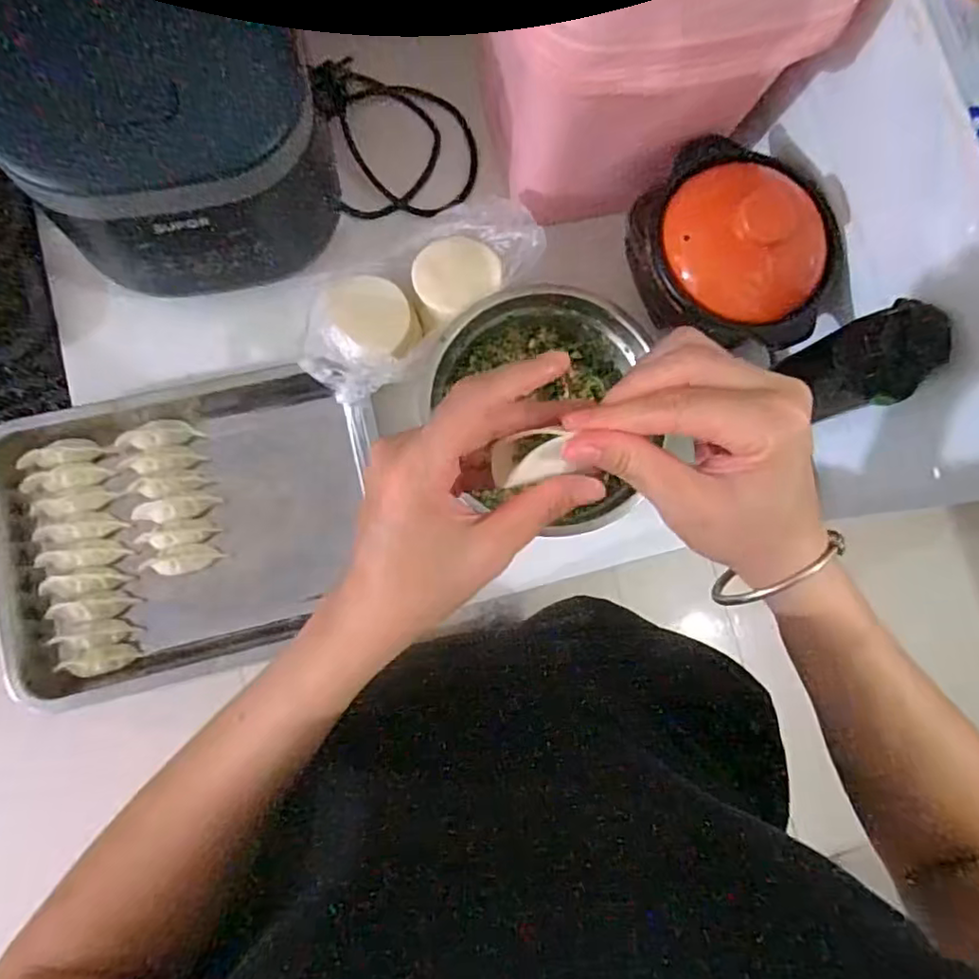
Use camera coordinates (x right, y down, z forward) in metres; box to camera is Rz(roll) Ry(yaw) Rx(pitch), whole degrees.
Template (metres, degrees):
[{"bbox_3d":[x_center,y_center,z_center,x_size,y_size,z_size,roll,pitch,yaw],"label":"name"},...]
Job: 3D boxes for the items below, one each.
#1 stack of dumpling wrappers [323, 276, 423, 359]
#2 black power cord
[{"bbox_3d":[-0.107,-0.155,0.584,0.083,0.045,0.075,-3,83,-6],"label":"stack of dumpling wrappers"},{"bbox_3d":[-0.087,-0.352,0.628,0.150,0.040,0.151,1,83,-5],"label":"black power cord"}]

